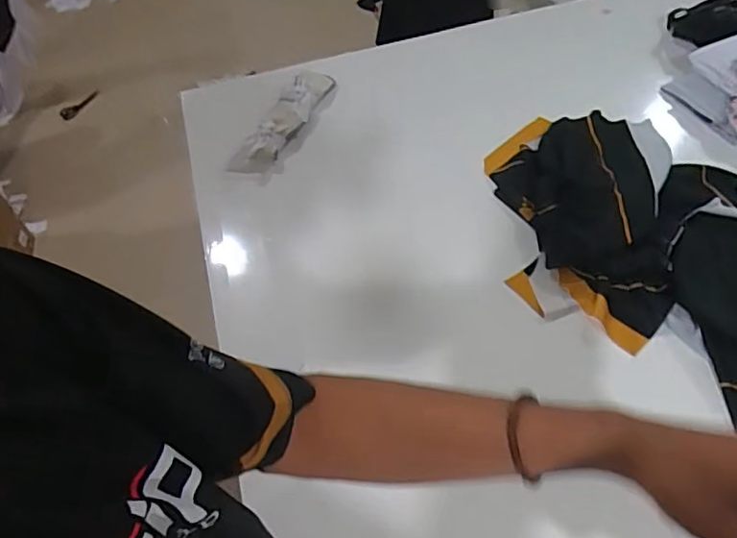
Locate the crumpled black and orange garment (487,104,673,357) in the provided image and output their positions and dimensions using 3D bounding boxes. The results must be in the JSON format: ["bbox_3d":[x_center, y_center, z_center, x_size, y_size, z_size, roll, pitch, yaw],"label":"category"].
[{"bbox_3d":[0.337,-0.090,0.888,0.273,0.077,0.450,0,53,5],"label":"crumpled black and orange garment"}]

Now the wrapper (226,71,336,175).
[{"bbox_3d":[-0.161,-0.284,1.080,0.101,0.024,0.283,17,65,17],"label":"wrapper"}]

